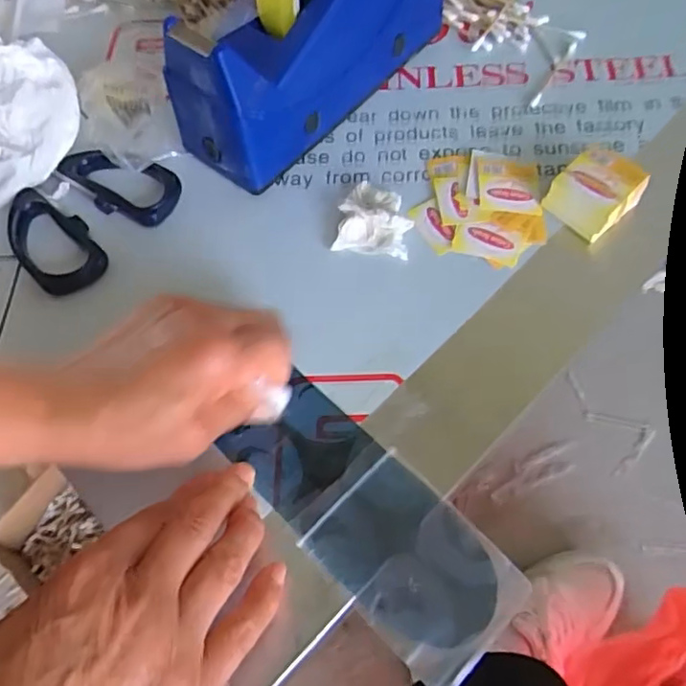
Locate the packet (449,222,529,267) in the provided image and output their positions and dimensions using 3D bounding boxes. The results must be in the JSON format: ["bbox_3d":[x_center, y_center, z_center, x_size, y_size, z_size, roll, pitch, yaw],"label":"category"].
[{"bbox_3d":[0.088,-0.062,0.362,0.040,0.004,0.026,20,65,13],"label":"packet"}]

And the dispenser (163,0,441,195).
[{"bbox_3d":[-0.017,-0.206,0.370,0.065,0.128,0.203,37,70,20],"label":"dispenser"}]

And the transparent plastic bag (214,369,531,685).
[{"bbox_3d":[0.013,0.087,0.296,0.065,0.011,0.154,-41,70,-17],"label":"transparent plastic bag"}]

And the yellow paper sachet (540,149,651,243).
[{"bbox_3d":[0.153,-0.090,0.365,0.049,0.025,0.041,-40,68,-16],"label":"yellow paper sachet"}]

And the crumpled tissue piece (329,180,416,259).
[{"bbox_3d":[0.020,-0.077,0.371,0.044,0.014,0.048,8,63,7],"label":"crumpled tissue piece"}]

